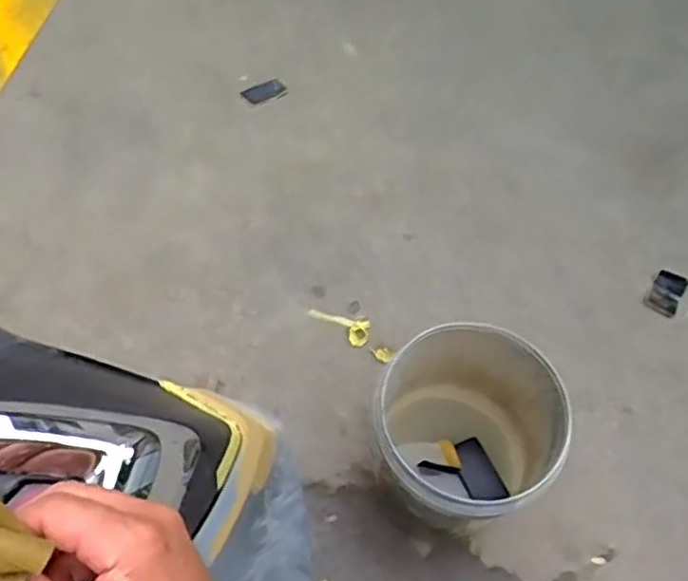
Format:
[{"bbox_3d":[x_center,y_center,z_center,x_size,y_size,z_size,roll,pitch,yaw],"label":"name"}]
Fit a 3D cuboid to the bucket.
[{"bbox_3d":[0.190,0.275,1.241,0.308,0.364,0.287,1,57,-2],"label":"bucket"}]

